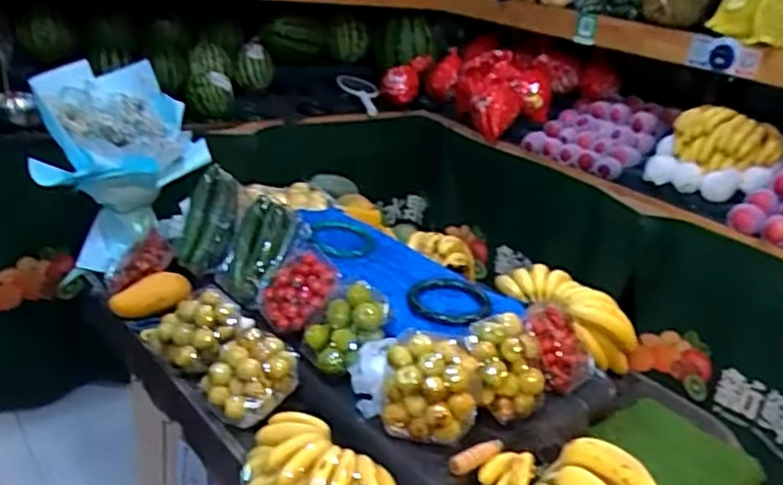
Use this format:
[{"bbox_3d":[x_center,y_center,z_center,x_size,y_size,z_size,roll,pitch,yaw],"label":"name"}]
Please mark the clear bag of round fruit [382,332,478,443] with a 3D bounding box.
[{"bbox_3d":[0.056,0.219,1.007,0.137,0.138,0.104,12,23,11],"label":"clear bag of round fruit"}]

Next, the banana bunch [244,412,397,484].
[{"bbox_3d":[-0.104,0.333,0.954,0.245,0.068,0.147,24,28,33],"label":"banana bunch"}]

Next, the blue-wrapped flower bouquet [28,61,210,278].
[{"bbox_3d":[-0.599,-0.161,1.537,0.350,0.390,0.316,3,23,-11],"label":"blue-wrapped flower bouquet"}]

